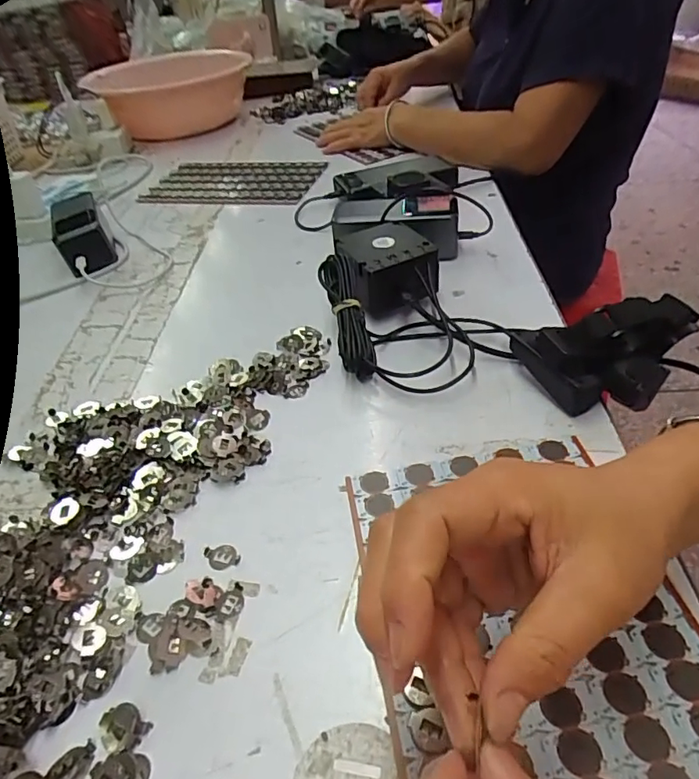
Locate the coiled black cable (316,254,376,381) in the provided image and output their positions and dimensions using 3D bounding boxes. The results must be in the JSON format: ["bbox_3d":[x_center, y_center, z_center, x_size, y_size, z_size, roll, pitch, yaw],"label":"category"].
[{"bbox_3d":[-0.001,-0.061,0.442,0.029,0.027,0.109,-10,64,-5],"label":"coiled black cable"}]

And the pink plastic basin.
[{"bbox_3d":[-0.367,-0.592,1.088,0.270,0.104,0.263,-3,41,3],"label":"pink plastic basin"}]

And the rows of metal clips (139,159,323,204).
[{"bbox_3d":[-0.175,-0.324,0.831,0.264,0.008,0.182,10,43,18],"label":"rows of metal clips"}]

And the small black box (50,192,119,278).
[{"bbox_3d":[-0.324,-0.189,0.652,0.061,0.053,0.154,-22,43,-18],"label":"small black box"}]

